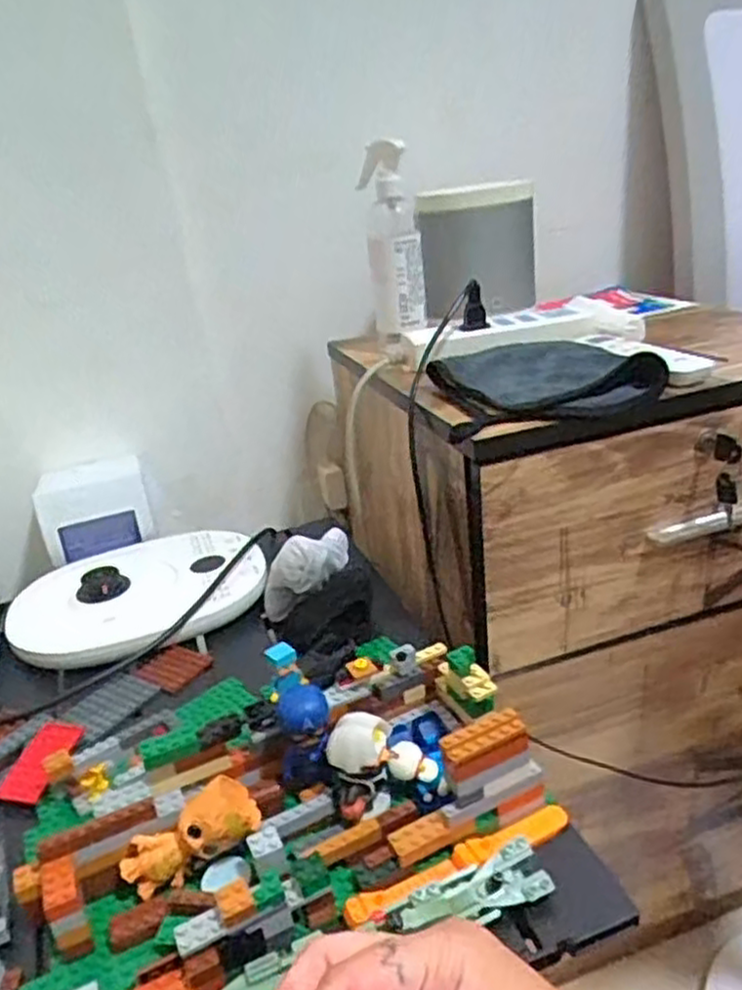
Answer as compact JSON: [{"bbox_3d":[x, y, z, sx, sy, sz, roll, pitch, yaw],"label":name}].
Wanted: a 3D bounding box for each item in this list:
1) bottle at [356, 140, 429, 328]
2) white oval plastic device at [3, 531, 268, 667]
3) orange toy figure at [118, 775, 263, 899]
[{"bbox_3d":[0.025,-0.265,0.795,0.059,0.176,0.059,-7,24,2],"label":"bottle"},{"bbox_3d":[-0.222,0.090,0.735,0.234,0.036,0.191,-17,25,-20],"label":"white oval plastic device"},{"bbox_3d":[-0.104,0.195,0.434,0.076,0.038,0.035,-34,27,-2],"label":"orange toy figure"}]

